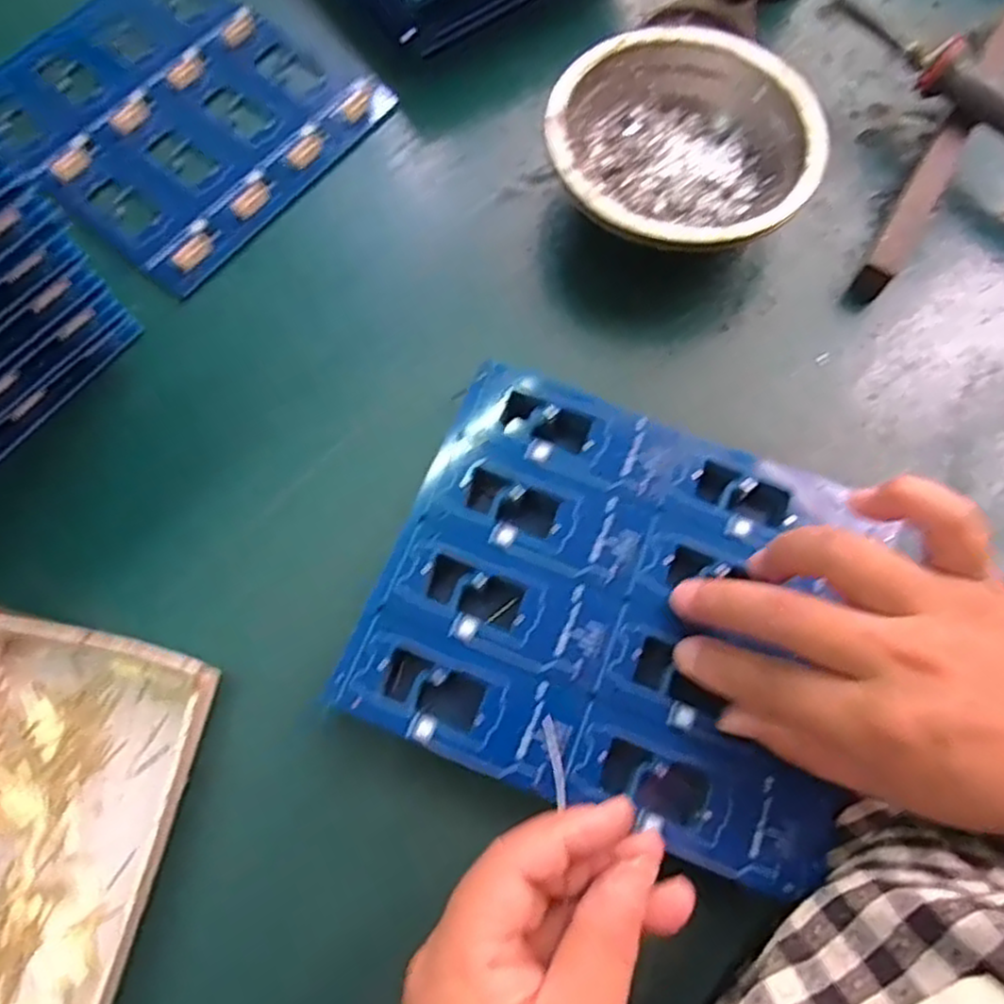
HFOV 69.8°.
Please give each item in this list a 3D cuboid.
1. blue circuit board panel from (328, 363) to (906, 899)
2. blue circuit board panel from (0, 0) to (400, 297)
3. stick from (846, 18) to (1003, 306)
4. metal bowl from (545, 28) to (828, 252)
[{"bbox_3d":[0.050,0.041,0.293,0.192,0.009,0.158,22,73,6],"label":"blue circuit board panel"},{"bbox_3d":[-0.179,-0.216,0.393,0.180,0.007,0.157,39,75,11],"label":"blue circuit board panel"},{"bbox_3d":[0.242,-0.194,0.387,0.018,0.018,0.230,33,71,8],"label":"stick"},{"bbox_3d":[0.089,-0.174,0.366,0.128,0.043,0.127,1,70,-3],"label":"metal bowl"}]

